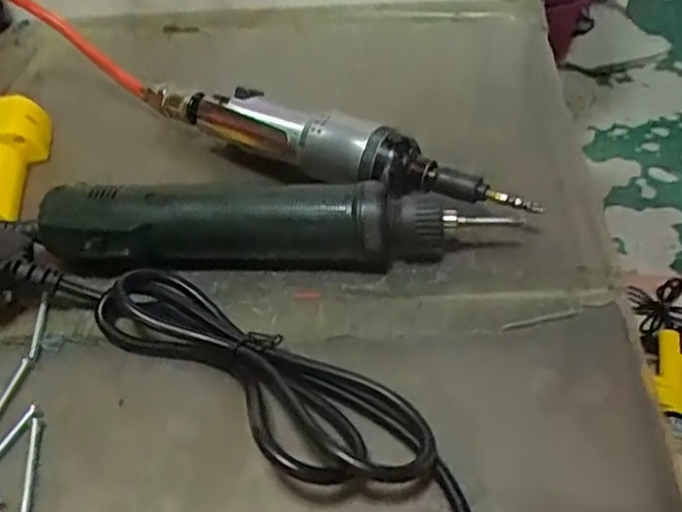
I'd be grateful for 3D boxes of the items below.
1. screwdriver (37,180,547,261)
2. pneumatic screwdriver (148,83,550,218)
[{"bbox_3d":[-0.037,-0.017,0.358,0.241,0.035,0.033,-1,44,3],"label":"screwdriver"},{"bbox_3d":[-0.015,-0.070,0.410,0.265,0.036,0.033,24,51,25],"label":"pneumatic screwdriver"}]

